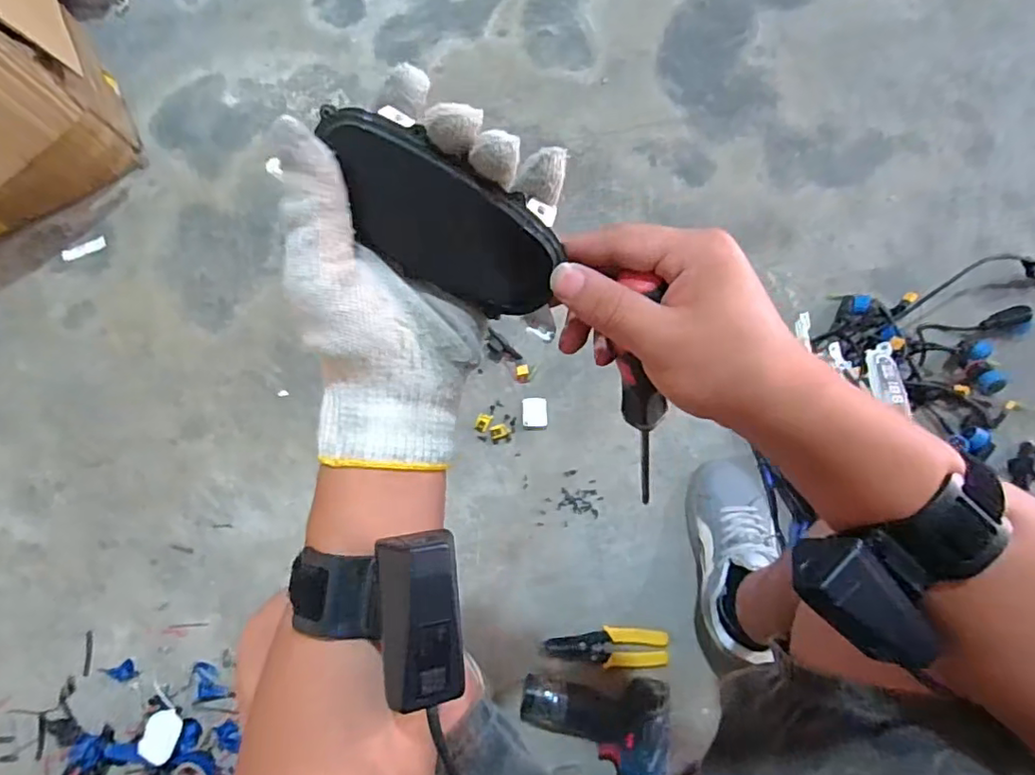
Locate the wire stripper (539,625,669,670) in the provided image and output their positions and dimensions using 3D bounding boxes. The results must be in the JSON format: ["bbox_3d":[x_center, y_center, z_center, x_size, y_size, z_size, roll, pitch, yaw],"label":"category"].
[{"bbox_3d":[0.119,0.346,0.764,0.160,0.010,0.049,4,73,2],"label":"wire stripper"}]

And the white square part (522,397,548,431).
[{"bbox_3d":[0.026,0.040,0.857,0.037,0.009,0.048,-2,73,0],"label":"white square part"}]

